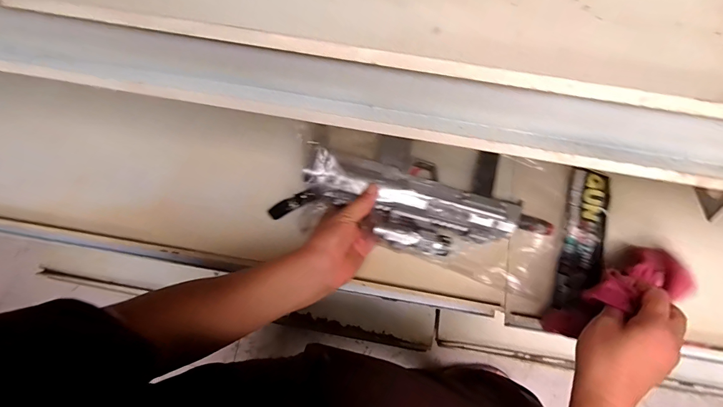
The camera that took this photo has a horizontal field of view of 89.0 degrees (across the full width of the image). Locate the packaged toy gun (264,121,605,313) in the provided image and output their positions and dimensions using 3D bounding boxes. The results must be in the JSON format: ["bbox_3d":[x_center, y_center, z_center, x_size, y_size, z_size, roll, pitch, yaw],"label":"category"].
[{"bbox_3d":[0.123,0.003,0.482,0.416,0.075,0.183,14,71,-5],"label":"packaged toy gun"}]

